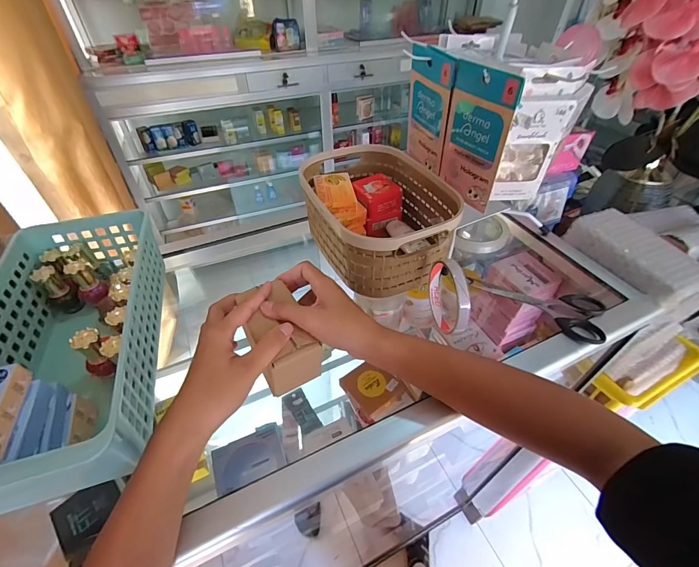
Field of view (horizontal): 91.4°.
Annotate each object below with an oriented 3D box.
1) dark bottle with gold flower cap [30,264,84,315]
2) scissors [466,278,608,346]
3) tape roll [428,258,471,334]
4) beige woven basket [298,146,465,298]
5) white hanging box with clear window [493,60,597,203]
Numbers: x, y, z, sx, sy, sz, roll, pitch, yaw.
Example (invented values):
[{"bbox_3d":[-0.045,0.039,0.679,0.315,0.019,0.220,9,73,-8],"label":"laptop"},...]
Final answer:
[{"bbox_3d":[-0.339,0.009,0.396,0.026,0.062,0.027,27,50,25],"label":"dark bottle with gold flower cap"},{"bbox_3d":[0.231,0.017,0.425,0.155,0.015,0.066,27,50,25],"label":"scissors"},{"bbox_3d":[0.105,0.013,0.369,0.011,0.088,0.088,-7,44,-7],"label":"tape roll"},{"bbox_3d":[0.036,-0.091,0.462,0.154,0.090,0.216,-20,47,-19],"label":"beige woven basket"},{"bbox_3d":[0.209,-0.160,0.384,0.065,0.141,0.026,9,45,10],"label":"white hanging box with clear window"}]

